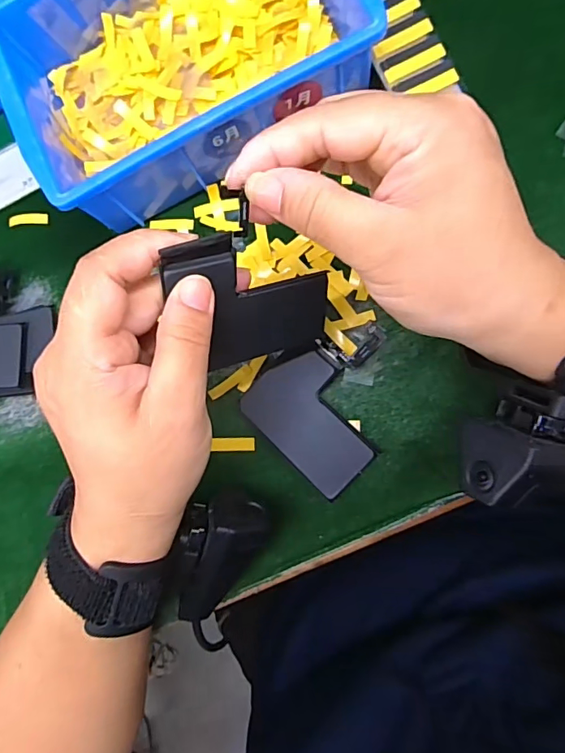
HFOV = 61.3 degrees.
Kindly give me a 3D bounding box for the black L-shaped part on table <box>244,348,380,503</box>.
[{"bbox_3d":[0.018,0.023,0.262,0.053,0.009,0.074,-45,79,2],"label":"black L-shaped part on table"}]

